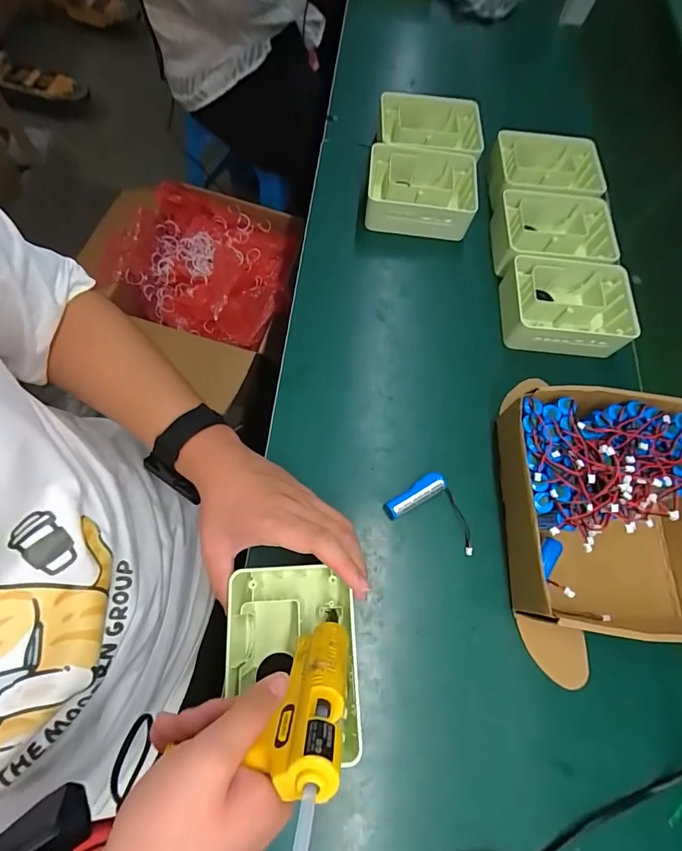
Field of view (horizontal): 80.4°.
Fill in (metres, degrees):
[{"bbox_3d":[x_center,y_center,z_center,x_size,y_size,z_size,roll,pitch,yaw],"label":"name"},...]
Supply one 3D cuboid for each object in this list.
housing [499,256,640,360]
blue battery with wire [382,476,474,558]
[{"bbox_3d":[0.275,-0.146,0.497,0.148,0.044,0.114,10,69,0],"label":"housing"},{"bbox_3d":[0.098,0.082,0.412,0.096,0.018,0.061,24,68,2],"label":"blue battery with wire"}]

